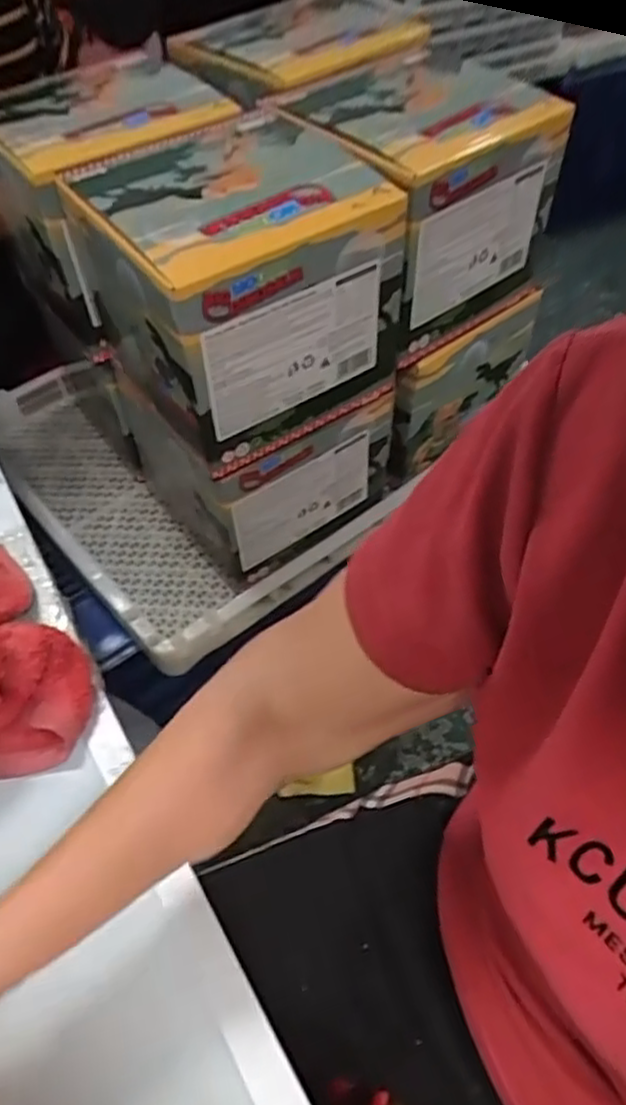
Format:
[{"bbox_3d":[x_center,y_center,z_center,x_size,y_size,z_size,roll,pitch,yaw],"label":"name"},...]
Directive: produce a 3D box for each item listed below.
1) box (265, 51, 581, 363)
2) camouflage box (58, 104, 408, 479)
[{"bbox_3d":[0.095,-0.368,0.753,0.223,0.192,0.214,-37,59,-24],"label":"box"},{"bbox_3d":[-0.073,-0.247,0.666,0.223,0.198,0.215,-32,57,-21],"label":"camouflage box"}]

